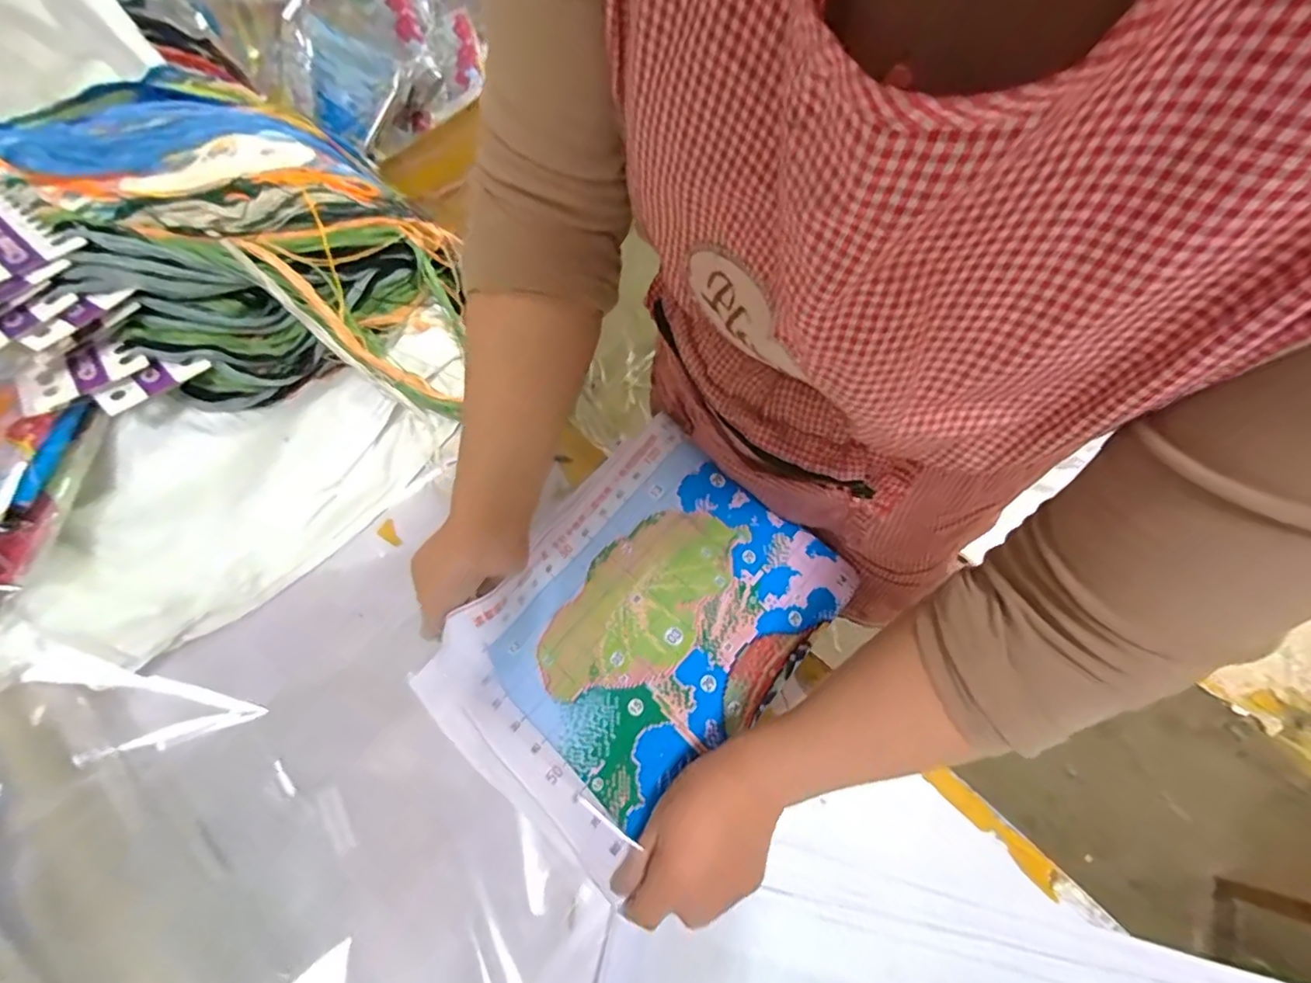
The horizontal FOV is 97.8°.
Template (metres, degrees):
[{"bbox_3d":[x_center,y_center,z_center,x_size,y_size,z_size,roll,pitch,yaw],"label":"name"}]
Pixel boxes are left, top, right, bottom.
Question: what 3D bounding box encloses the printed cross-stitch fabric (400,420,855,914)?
[{"bbox_3d":[-0.016,0.099,0.459,0.231,0.052,0.311,41,73,16],"label":"printed cross-stitch fabric"}]

